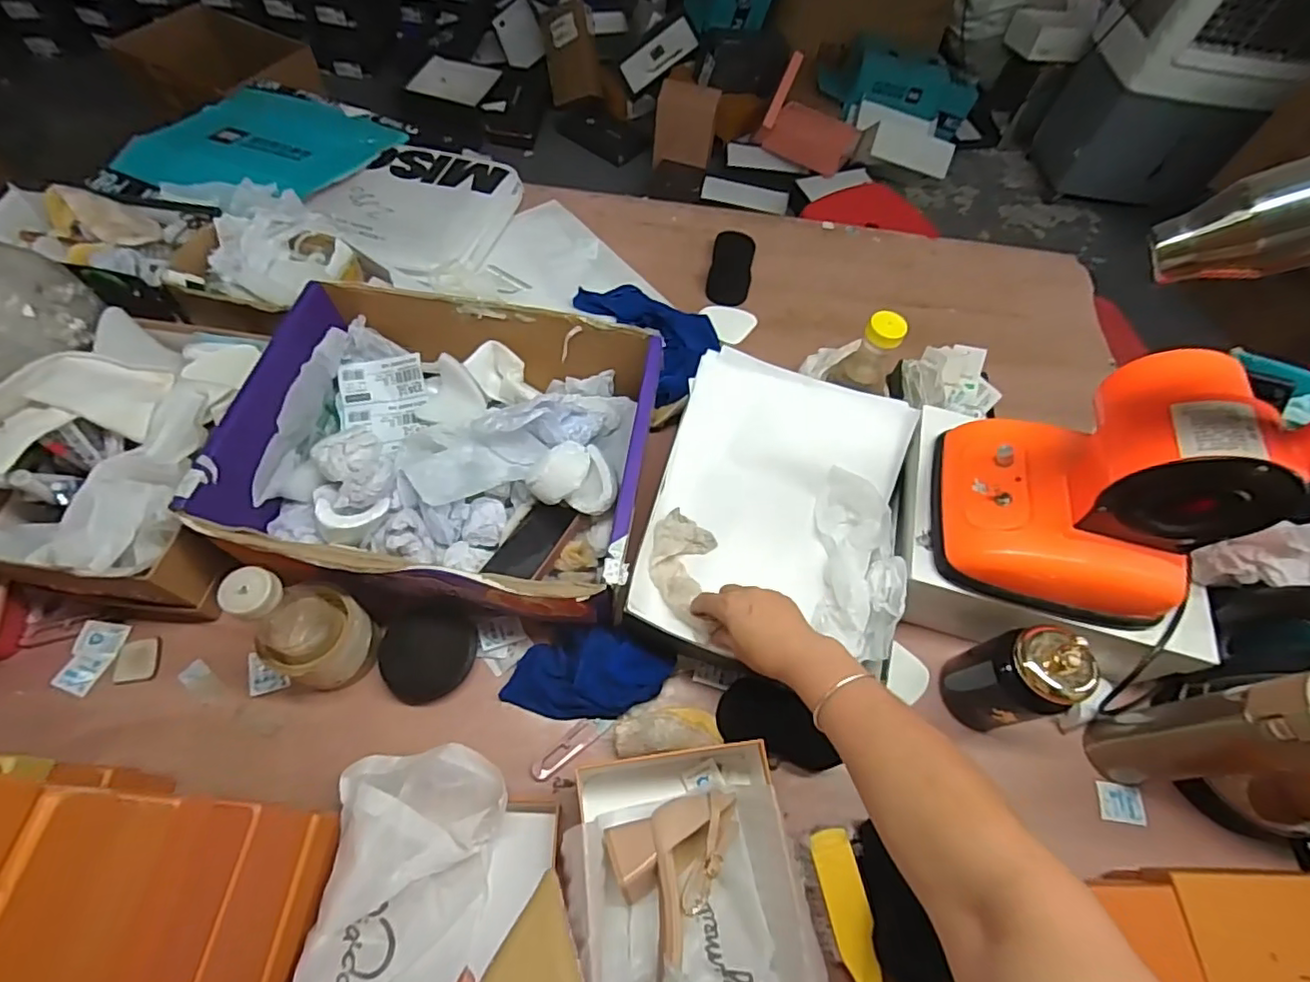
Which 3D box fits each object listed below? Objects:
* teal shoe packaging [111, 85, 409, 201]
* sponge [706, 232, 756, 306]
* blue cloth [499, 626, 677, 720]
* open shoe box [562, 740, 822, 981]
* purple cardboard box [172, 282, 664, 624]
[{"bbox_3d":[-0.624,-0.554,0.967,0.333,0.048,0.305,26,63,10],"label":"teal shoe packaging"},{"bbox_3d":[0.118,-0.345,0.930,0.063,0.022,0.129,11,62,2],"label":"sponge"},{"bbox_3d":[-0.066,0.182,0.612,0.162,0.050,0.084,4,62,-2],"label":"blue cloth"},{"bbox_3d":[0.028,0.366,0.483,0.189,0.110,0.289,-7,63,-8],"label":"open shoe box"},{"bbox_3d":[-0.216,-0.043,0.665,0.402,0.140,0.324,10,62,1],"label":"purple cardboard box"}]

